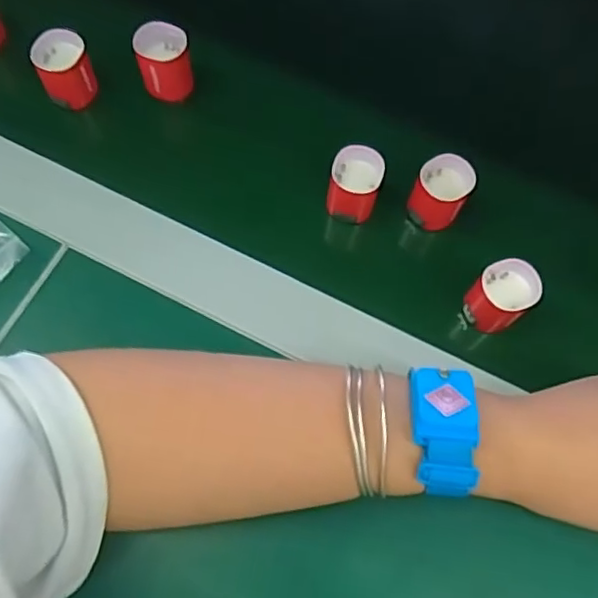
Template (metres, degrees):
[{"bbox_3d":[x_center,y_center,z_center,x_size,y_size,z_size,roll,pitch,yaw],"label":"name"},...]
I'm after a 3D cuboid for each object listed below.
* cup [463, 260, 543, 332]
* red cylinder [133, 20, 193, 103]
[{"bbox_3d":[0.109,-0.001,0.335,0.030,0.033,0.029,1,67,-2],"label":"cup"},{"bbox_3d":[-0.080,-0.143,0.374,0.030,0.038,0.033,1,67,-2],"label":"red cylinder"}]

